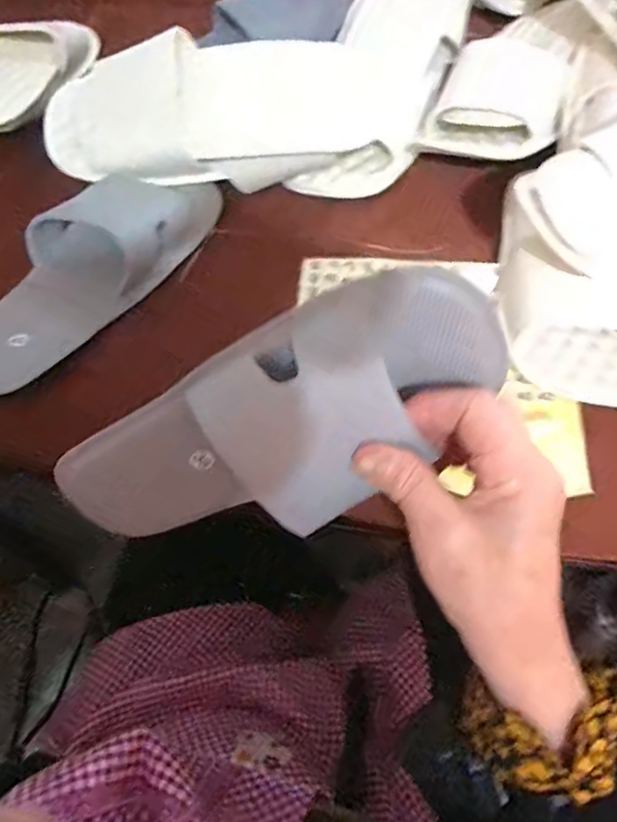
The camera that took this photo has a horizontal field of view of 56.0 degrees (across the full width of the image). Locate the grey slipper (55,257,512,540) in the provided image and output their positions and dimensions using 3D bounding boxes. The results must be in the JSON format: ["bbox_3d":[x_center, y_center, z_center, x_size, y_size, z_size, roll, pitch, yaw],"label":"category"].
[{"bbox_3d":[-0.025,0.016,0.290,0.240,0.085,0.075,-26,57,27],"label":"grey slipper"}]

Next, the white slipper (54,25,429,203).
[{"bbox_3d":[-0.065,-0.258,0.505,0.312,0.085,0.112,-5,61,0],"label":"white slipper"}]

